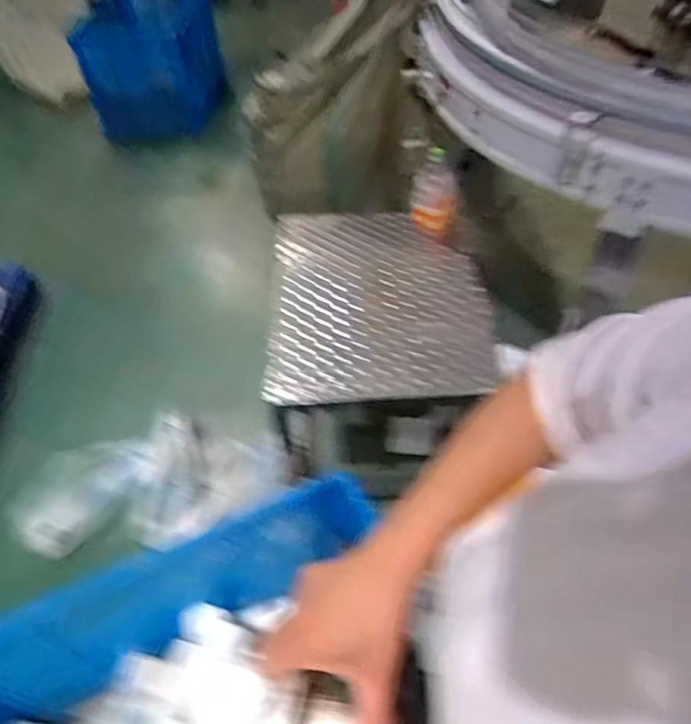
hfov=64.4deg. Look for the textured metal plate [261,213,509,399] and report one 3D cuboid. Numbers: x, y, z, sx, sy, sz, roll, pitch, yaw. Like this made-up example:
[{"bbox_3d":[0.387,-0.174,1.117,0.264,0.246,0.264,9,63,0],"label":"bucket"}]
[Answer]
[{"bbox_3d":[0.079,-0.179,1.372,0.511,0.028,0.671,-2,46,-2],"label":"textured metal plate"}]

